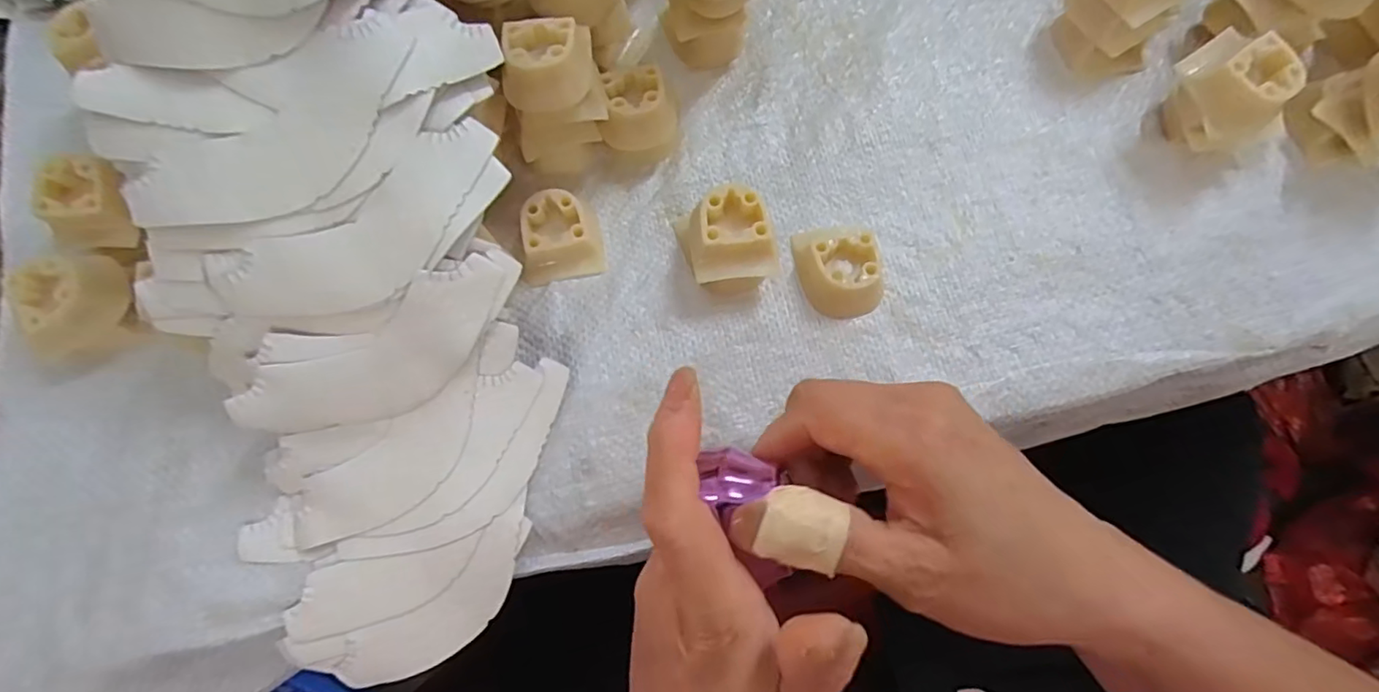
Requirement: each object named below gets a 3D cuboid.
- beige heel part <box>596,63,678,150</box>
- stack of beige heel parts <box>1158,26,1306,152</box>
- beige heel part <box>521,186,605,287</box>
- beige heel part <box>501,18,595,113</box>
[{"bbox_3d":[-0.025,-0.113,0.285,0.036,0.026,0.038,-9,74,-2],"label":"beige heel part"},{"bbox_3d":[0.251,-0.116,0.276,0.033,0.047,0.044,-26,75,-7],"label":"stack of beige heel parts"},{"bbox_3d":[-0.063,-0.053,0.280,0.038,0.017,0.038,-13,74,-3],"label":"beige heel part"},{"bbox_3d":[-0.061,-0.120,0.250,0.035,0.020,0.034,-1,76,0],"label":"beige heel part"}]

